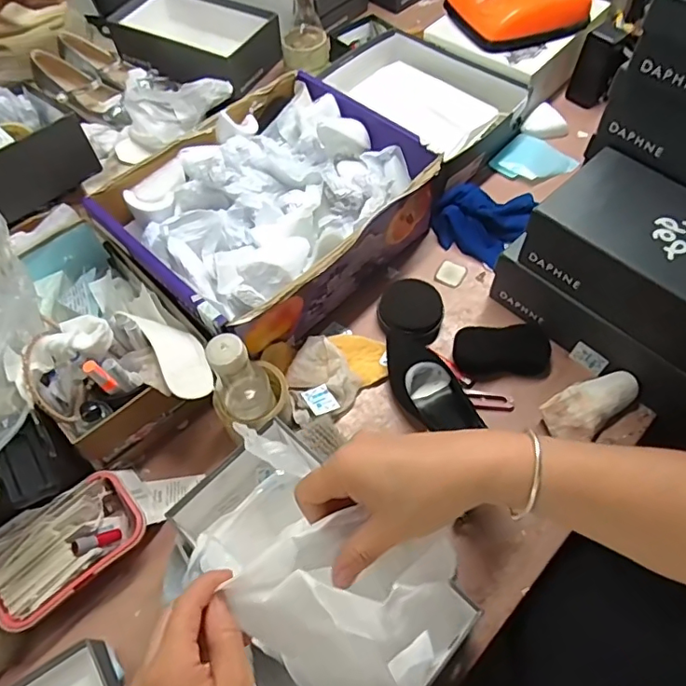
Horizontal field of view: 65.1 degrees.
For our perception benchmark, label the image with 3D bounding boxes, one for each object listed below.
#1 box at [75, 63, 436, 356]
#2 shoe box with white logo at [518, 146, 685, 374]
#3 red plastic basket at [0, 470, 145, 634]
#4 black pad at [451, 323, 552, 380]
[{"bbox_3d":[-0.103,-0.191,0.784,0.319,0.127,0.396,40,68,22],"label":"box"},{"bbox_3d":[0.385,-0.093,0.642,0.161,0.098,0.291,-40,66,-20],"label":"shoe box with white logo"},{"bbox_3d":[-0.303,0.223,0.584,0.166,0.051,0.094,-37,65,-19],"label":"red plastic basket"},{"bbox_3d":[0.218,0.012,0.736,0.131,0.037,0.067,3,59,3],"label":"black pad"}]

